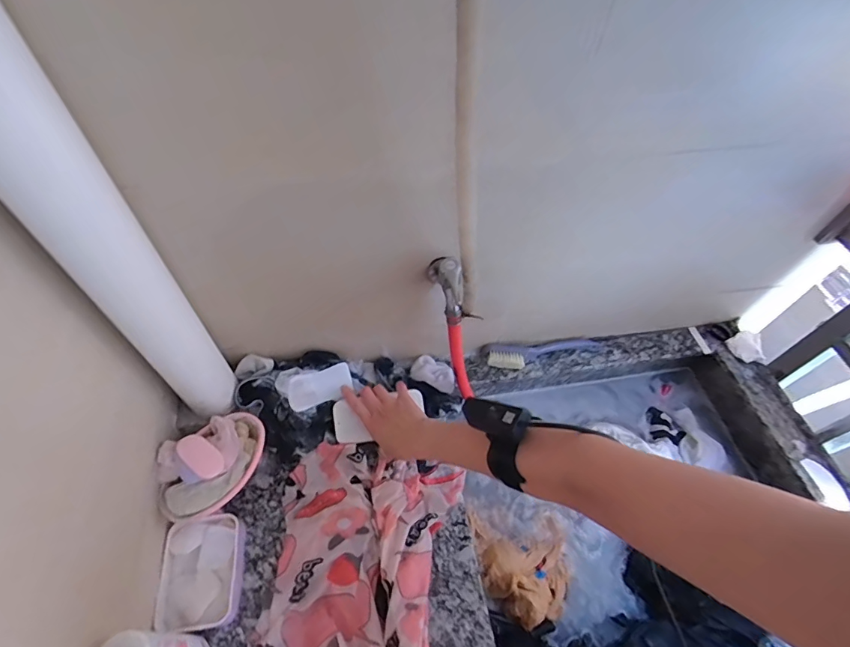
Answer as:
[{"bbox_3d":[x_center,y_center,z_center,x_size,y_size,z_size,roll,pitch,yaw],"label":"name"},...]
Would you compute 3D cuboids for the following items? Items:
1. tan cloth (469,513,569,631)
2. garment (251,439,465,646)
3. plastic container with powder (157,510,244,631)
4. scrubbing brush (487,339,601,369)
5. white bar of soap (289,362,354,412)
[{"bbox_3d":[0.162,0.381,0.697,0.150,0.060,0.152,-2,55,-4],"label":"tan cloth"},{"bbox_3d":[-0.081,0.327,0.574,0.240,0.045,0.328,5,55,1],"label":"garment"},{"bbox_3d":[-0.286,0.316,0.569,0.089,0.037,0.128,-7,55,-7],"label":"plastic container with powder"},{"bbox_3d":[0.221,0.052,0.800,0.220,0.051,0.044,-9,56,-8],"label":"scrubbing brush"},{"bbox_3d":[-0.167,0.099,0.708,0.100,0.020,0.052,-20,92,-19],"label":"white bar of soap"}]

